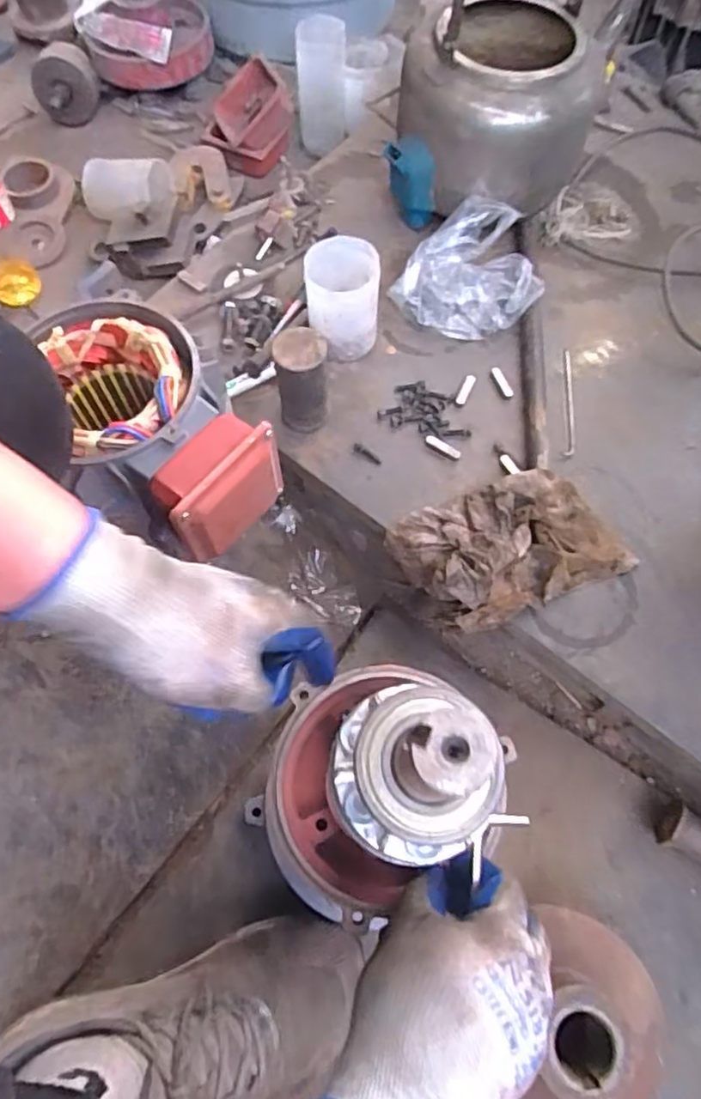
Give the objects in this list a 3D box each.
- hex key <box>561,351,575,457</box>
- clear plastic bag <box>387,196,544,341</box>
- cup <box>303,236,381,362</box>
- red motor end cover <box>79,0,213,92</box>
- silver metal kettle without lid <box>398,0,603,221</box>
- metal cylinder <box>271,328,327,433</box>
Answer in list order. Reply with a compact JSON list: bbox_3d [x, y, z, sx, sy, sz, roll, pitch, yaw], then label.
[{"bbox_3d":[0.238,-0.159,0.692,0.014,0.014,0.143,8,68,4],"label":"hex key"},{"bbox_3d":[0.135,-0.303,0.708,0.153,0.077,0.122,-34,71,-12],"label":"clear plastic bag"},{"bbox_3d":[-0.008,-0.266,0.684,0.077,0.104,0.082,0,68,1],"label":"cup"},{"bbox_3d":[-0.305,-0.778,0.959,0.171,0.088,0.148,12,68,6],"label":"red motor end cover"},{"bbox_3d":[0.160,-0.530,0.668,0.197,0.226,0.217,6,68,3],"label":"silver metal kettle without lid"},{"bbox_3d":[-0.048,-0.166,0.637,0.048,0.105,0.055,-5,68,-1],"label":"metal cylinder"}]

